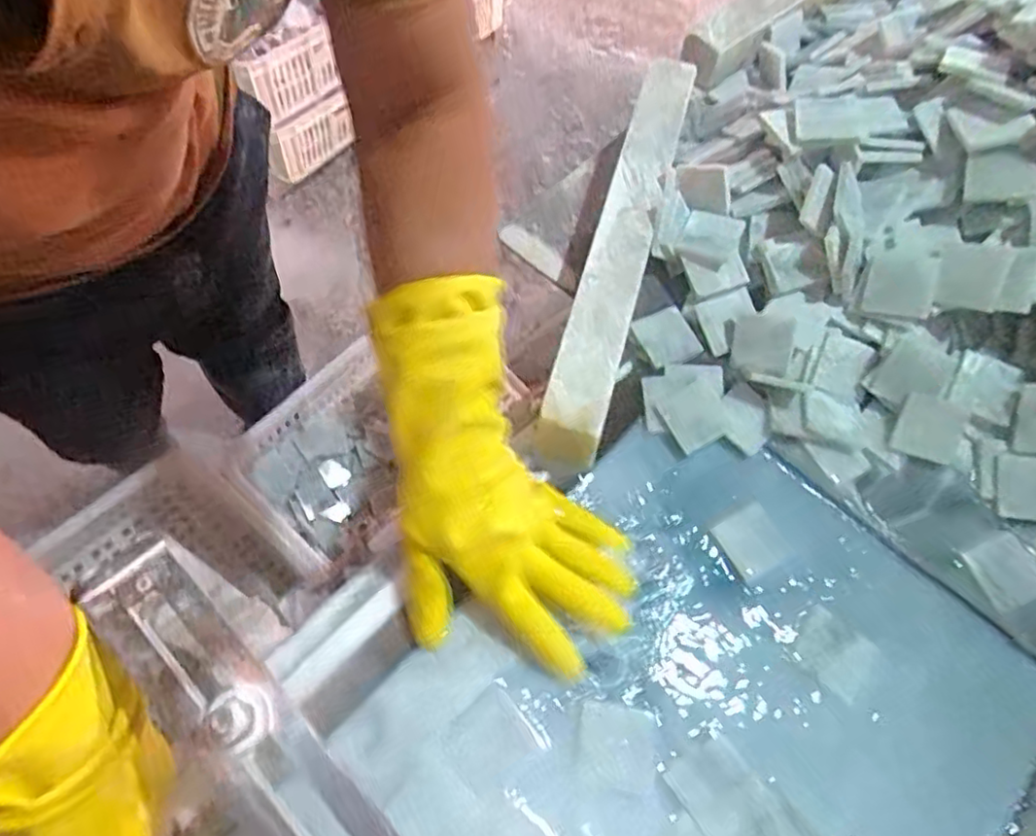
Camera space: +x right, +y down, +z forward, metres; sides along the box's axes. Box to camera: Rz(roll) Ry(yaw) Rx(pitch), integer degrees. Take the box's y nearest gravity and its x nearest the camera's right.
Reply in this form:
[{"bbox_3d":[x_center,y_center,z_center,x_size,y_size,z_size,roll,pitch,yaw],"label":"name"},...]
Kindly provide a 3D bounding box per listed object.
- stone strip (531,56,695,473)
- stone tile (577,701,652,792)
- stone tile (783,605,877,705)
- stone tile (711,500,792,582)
[{"bbox_3d":[0.090,-0.148,0.574,0.051,0.045,0.396,16,73,5],"label":"stone strip"},{"bbox_3d":[0.066,0.221,0.436,0.050,0.004,0.047,13,59,3],"label":"stone tile"},{"bbox_3d":[0.237,0.176,0.488,0.053,0.006,0.050,40,64,17],"label":"stone tile"},{"bbox_3d":[0.191,0.101,0.528,0.058,0.006,0.052,-26,65,-18],"label":"stone tile"}]

